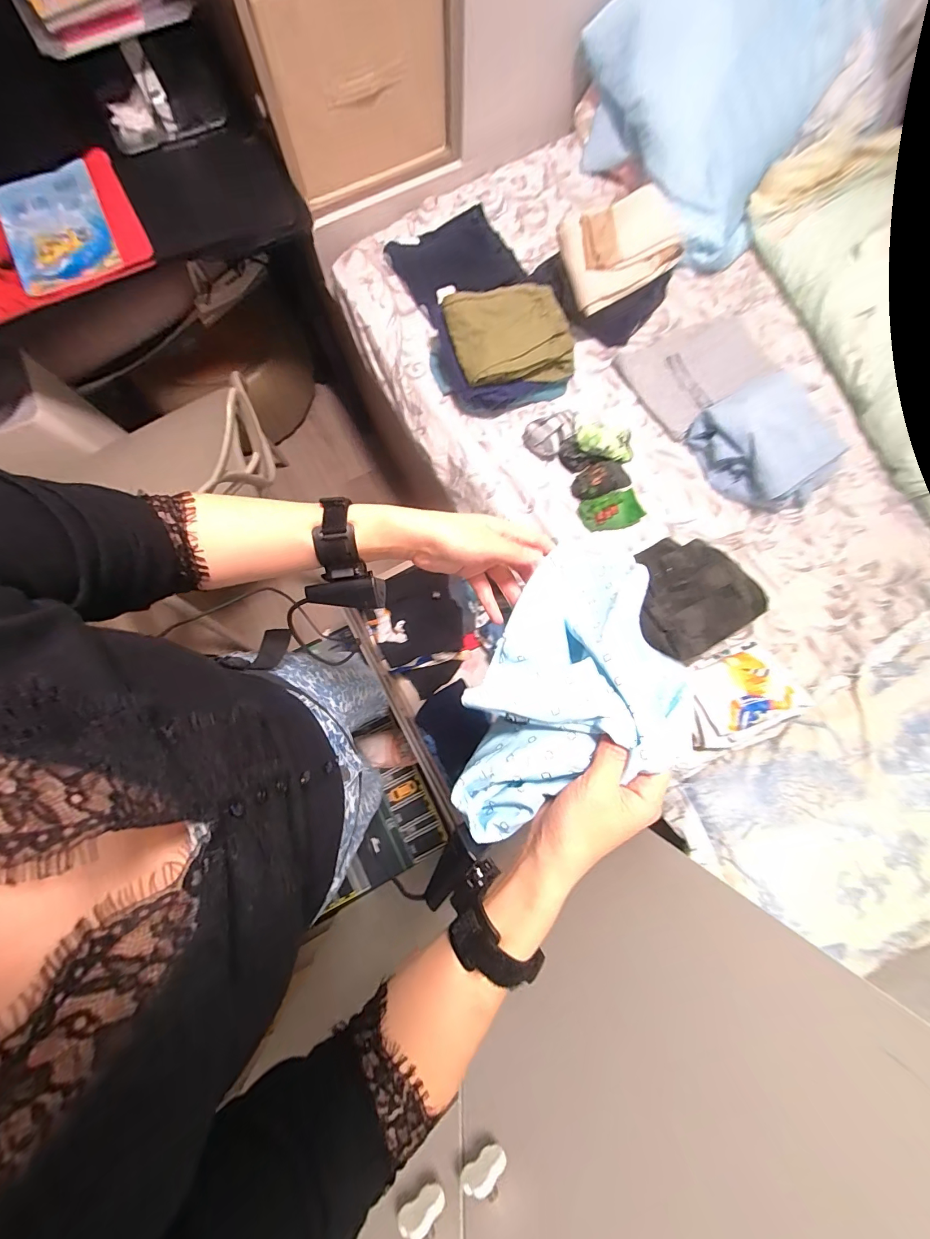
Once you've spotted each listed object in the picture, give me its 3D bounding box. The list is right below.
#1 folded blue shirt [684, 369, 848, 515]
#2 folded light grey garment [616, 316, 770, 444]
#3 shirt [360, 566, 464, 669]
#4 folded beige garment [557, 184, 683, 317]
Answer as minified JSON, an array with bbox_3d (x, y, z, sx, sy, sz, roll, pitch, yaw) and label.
[{"bbox_3d":[0.635,-0.361,0.845,0.303,0.095,0.248,-20,81,-4],"label":"folded blue shirt"},{"bbox_3d":[0.497,-0.548,0.906,0.279,0.031,0.212,-36,82,-7],"label":"folded light grey garment"},{"bbox_3d":[-0.128,-0.009,1.048,0.221,0.032,0.217,-14,80,-3],"label":"shirt"},{"bbox_3d":[0.300,-0.727,0.834,0.216,0.077,0.150,-24,81,-5],"label":"folded beige garment"}]

